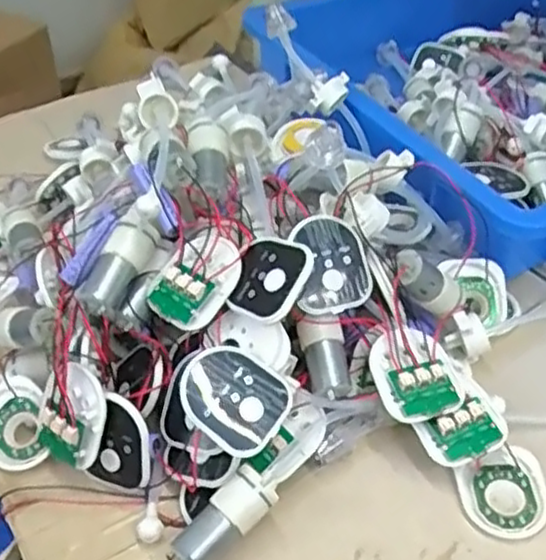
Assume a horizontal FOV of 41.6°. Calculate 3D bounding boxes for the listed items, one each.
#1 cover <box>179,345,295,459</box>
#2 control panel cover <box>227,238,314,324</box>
[{"bbox_3d":[-0.020,0.064,0.394,0.058,0.015,0.048,37,64,7],"label":"cover"},{"bbox_3d":[-0.002,0.000,0.403,0.049,0.009,0.048,19,75,45],"label":"control panel cover"}]

